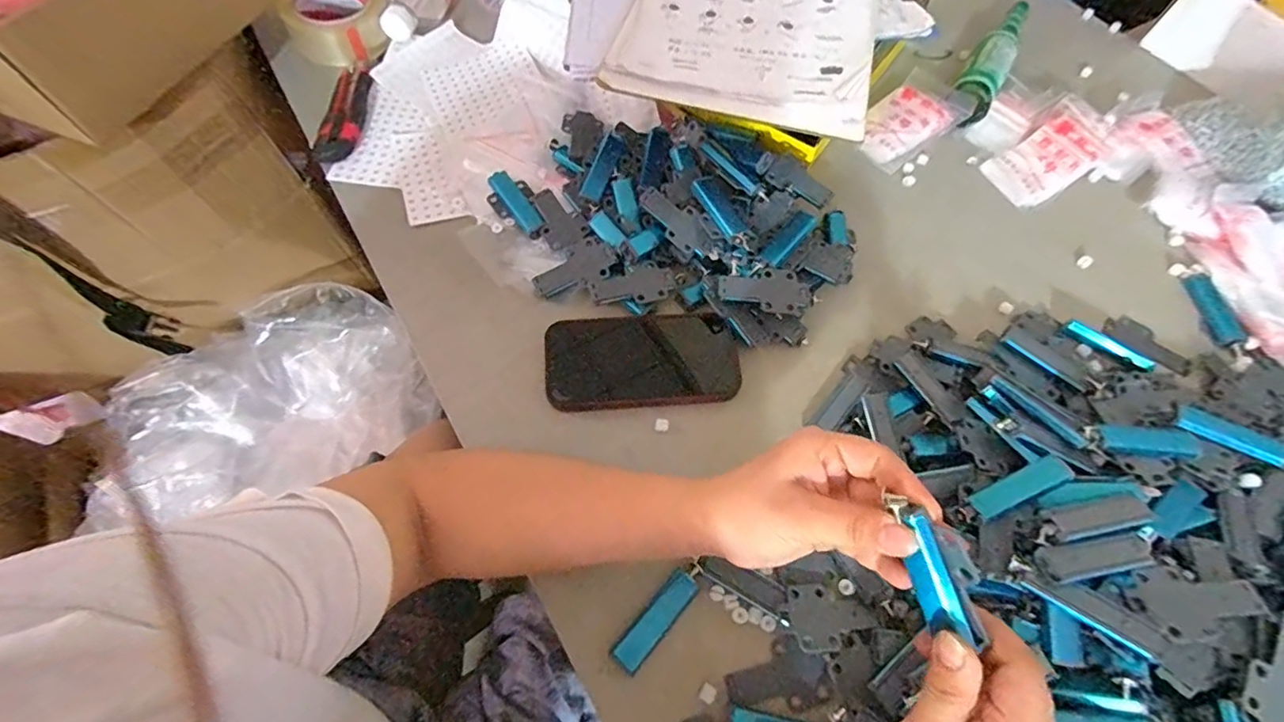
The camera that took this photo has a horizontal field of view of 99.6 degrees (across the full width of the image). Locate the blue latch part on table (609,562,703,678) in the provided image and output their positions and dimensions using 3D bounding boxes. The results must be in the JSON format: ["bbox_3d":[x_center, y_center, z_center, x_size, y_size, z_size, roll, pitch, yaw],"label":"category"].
[{"bbox_3d":[0.013,0.178,0.381,0.022,0.007,0.082,39,68,16],"label":"blue latch part on table"}]

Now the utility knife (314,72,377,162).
[{"bbox_3d":[-0.314,-0.268,0.579,0.047,0.015,0.134,-1,63,-3],"label":"utility knife"}]

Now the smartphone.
[{"bbox_3d":[0.001,-0.001,0.469,0.165,0.011,0.083,-5,64,-5],"label":"smartphone"}]

